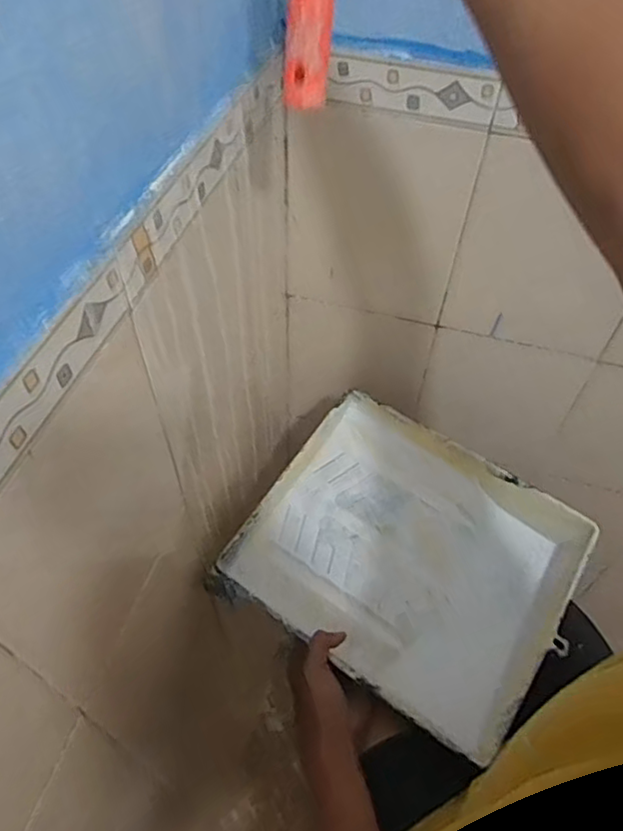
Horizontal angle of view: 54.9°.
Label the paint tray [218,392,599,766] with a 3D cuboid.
[{"bbox_3d":[0.115,0.158,0.690,0.339,0.075,0.291,30,57,19],"label":"paint tray"}]

